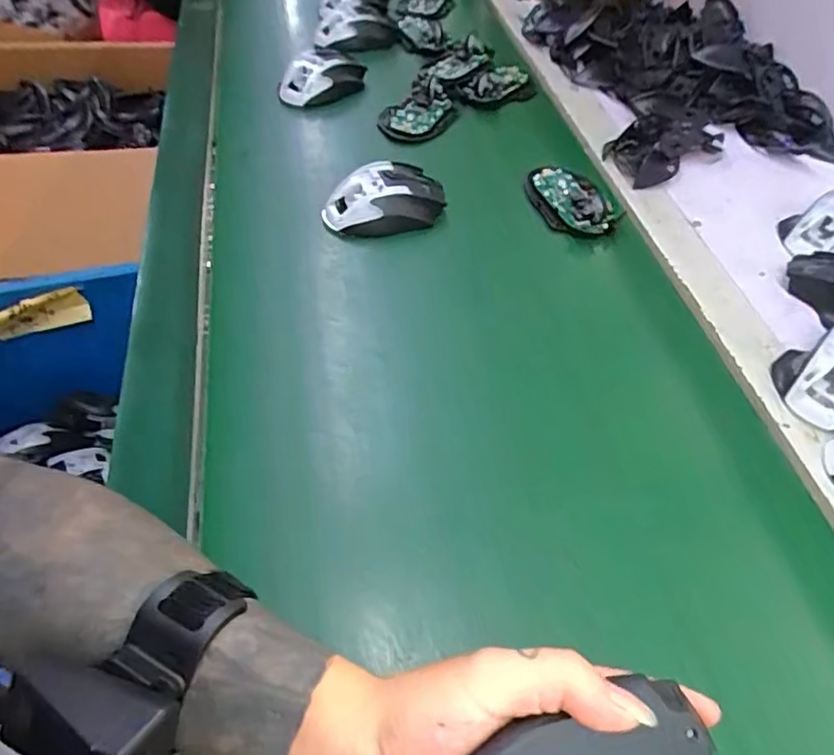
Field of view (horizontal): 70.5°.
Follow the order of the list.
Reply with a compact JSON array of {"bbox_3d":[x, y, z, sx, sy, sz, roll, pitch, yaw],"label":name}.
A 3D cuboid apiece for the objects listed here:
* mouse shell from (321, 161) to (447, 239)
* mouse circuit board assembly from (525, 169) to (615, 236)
[{"bbox_3d":[-0.031,-0.167,0.552,0.110,0.040,0.064,-3,53,-2],"label":"mouse shell"},{"bbox_3d":[0.146,-0.179,0.580,0.061,0.025,0.099,-12,54,-9],"label":"mouse circuit board assembly"}]

